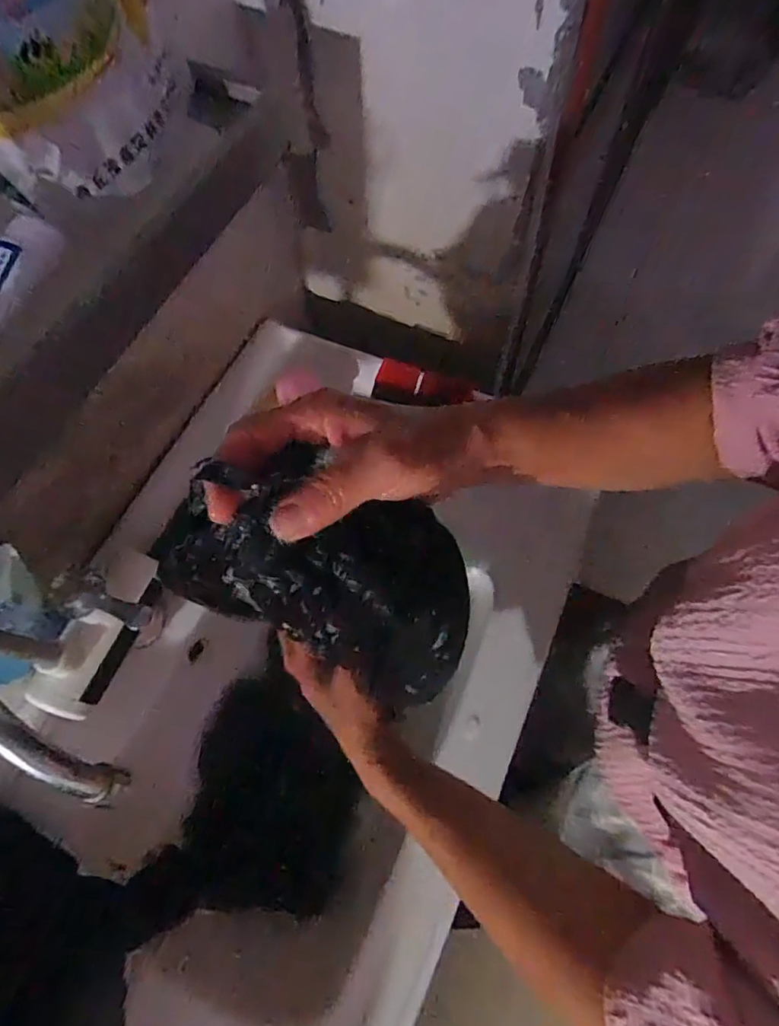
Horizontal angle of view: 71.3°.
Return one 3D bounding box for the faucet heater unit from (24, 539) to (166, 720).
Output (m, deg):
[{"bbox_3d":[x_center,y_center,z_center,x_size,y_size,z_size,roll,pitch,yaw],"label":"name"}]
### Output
[{"bbox_3d":[-0.266,0.126,0.481,0.042,0.057,0.107,26,82,13],"label":"faucet heater unit"}]

